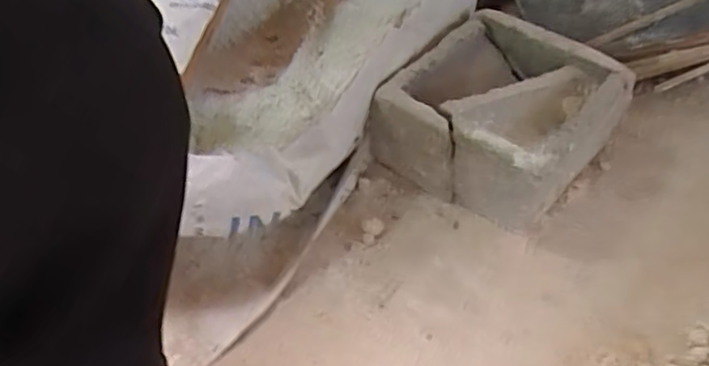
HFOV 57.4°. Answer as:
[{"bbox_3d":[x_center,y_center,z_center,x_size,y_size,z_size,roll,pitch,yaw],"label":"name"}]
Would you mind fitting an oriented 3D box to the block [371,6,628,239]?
[{"bbox_3d":[0.156,-0.073,0.699,0.200,0.102,0.208,33,63,26],"label":"block"}]

